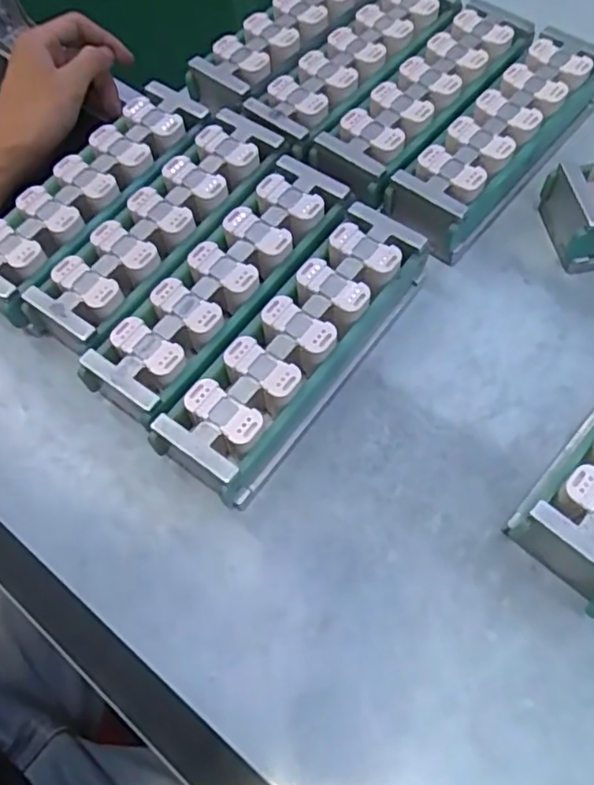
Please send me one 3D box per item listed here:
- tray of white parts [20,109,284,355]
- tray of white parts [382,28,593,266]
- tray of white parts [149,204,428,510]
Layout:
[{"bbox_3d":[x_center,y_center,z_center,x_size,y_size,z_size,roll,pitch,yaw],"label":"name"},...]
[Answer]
[{"bbox_3d":[-0.086,-0.102,0.405,0.058,0.047,0.191,34,70,17],"label":"tray of white parts"},{"bbox_3d":[0.139,-0.175,0.428,0.062,0.041,0.200,37,71,18],"label":"tray of white parts"},{"bbox_3d":[0.002,-0.026,0.367,0.059,0.047,0.189,34,70,17],"label":"tray of white parts"}]

